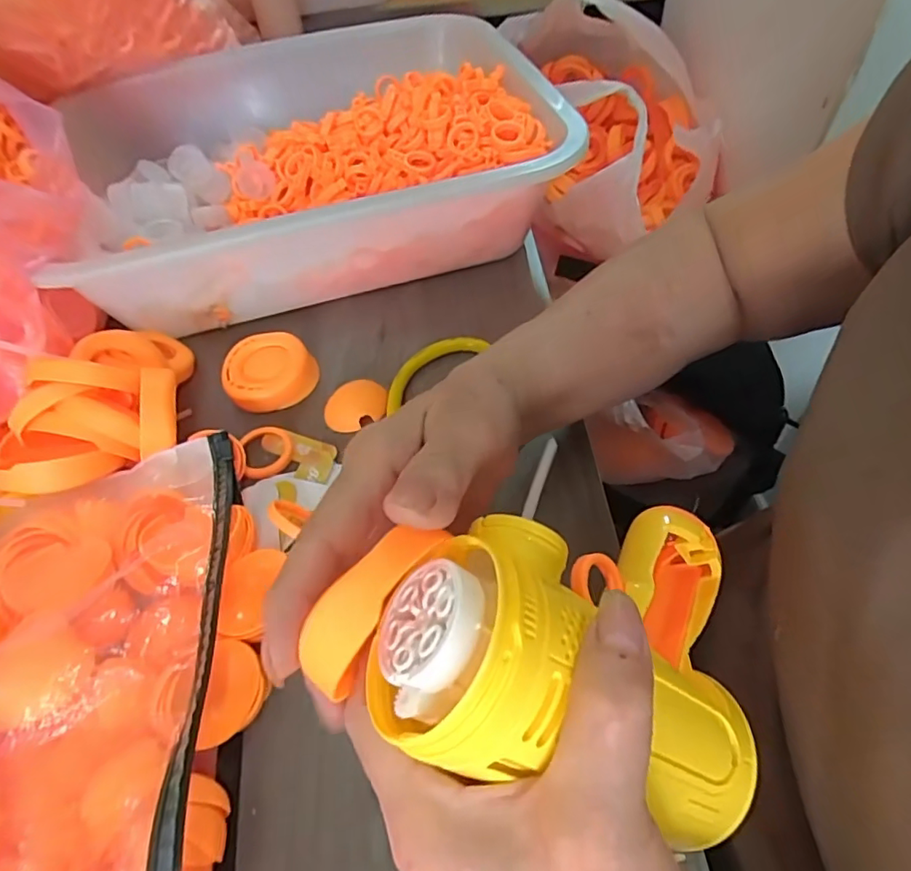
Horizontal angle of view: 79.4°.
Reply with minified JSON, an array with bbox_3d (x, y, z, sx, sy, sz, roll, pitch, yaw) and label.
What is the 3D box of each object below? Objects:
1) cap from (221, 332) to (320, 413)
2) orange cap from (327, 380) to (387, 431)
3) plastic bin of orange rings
[{"bbox_3d":[-0.123,-0.043,0.364,0.057,0.018,0.053,-18,54,-9],"label":"cap"},{"bbox_3d":[-0.063,-0.019,0.346,0.039,0.009,0.032,-14,54,-6],"label":"orange cap"},{"bbox_3d":[-0.123,-0.218,0.449,0.374,0.094,0.305,-17,54,-8],"label":"plastic bin of orange rings"}]

